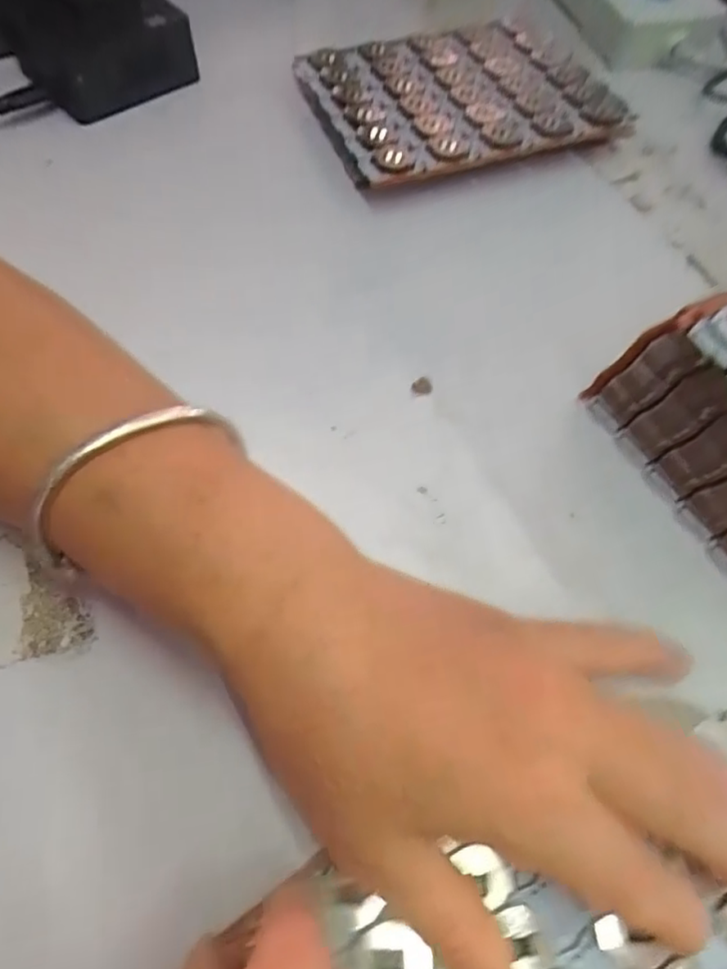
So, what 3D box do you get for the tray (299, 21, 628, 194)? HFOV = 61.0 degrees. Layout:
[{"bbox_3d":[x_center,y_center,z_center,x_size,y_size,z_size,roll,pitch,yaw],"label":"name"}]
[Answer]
[{"bbox_3d":[0.055,-0.212,0.341,0.154,0.020,0.112,-16,64,-10],"label":"tray"}]

